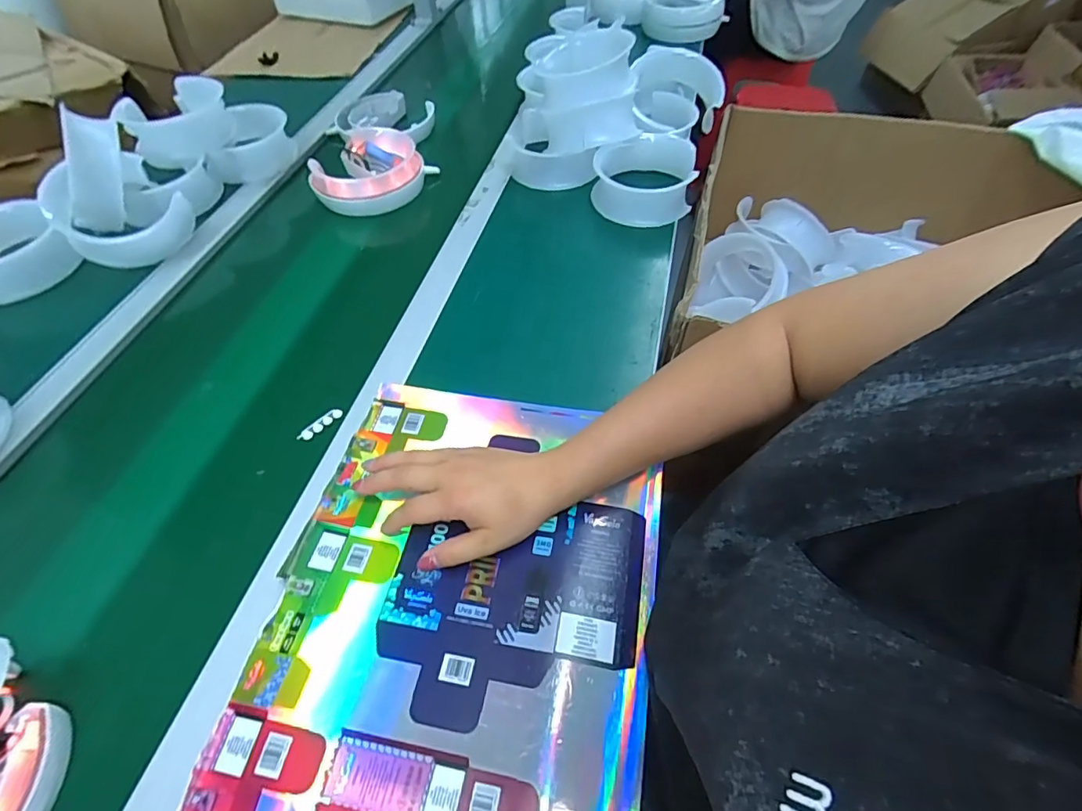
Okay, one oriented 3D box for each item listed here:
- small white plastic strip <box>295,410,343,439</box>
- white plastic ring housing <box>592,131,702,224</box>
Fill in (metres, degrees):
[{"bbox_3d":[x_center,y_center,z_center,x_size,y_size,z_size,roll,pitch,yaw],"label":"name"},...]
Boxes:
[{"bbox_3d":[-0.221,0.018,0.512,0.013,0.006,0.046,38,65,26],"label":"small white plastic strip"},{"bbox_3d":[0.135,-0.294,0.679,0.131,0.062,0.143,6,54,6],"label":"white plastic ring housing"}]

